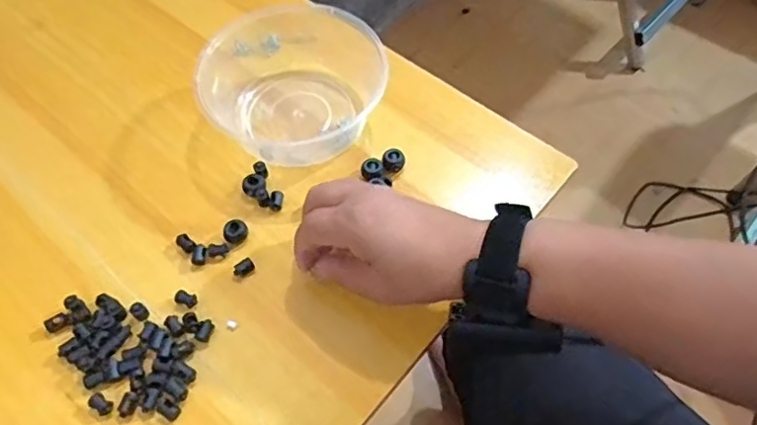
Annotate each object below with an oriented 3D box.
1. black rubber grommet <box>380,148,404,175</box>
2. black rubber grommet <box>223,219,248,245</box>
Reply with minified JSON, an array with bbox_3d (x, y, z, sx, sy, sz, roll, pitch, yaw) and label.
[{"bbox_3d":[0.012,-0.039,0.447,0.017,0.012,0.018,-1,59,1],"label":"black rubber grommet"},{"bbox_3d":[-0.104,0.014,0.418,0.017,0.012,0.015,-25,61,-12],"label":"black rubber grommet"}]

